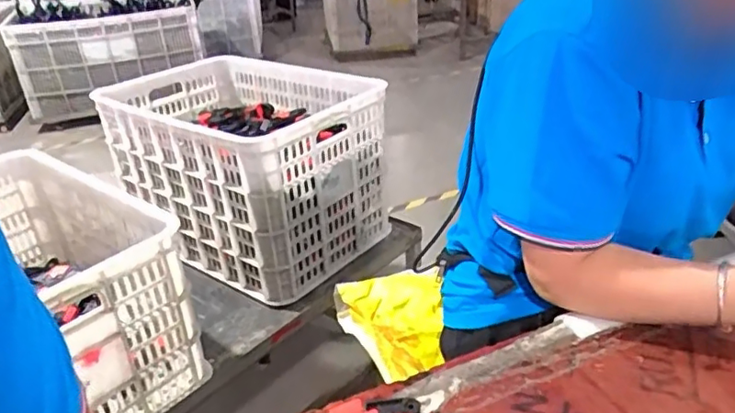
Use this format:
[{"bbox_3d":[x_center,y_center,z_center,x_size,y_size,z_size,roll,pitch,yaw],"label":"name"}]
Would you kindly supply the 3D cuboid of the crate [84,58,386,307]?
[{"bbox_3d":[-0.291,-0.098,1.454,0.585,0.407,0.425,19,36,36],"label":"crate"}]

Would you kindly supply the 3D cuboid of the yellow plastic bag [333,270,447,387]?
[{"bbox_3d":[0.029,0.201,1.028,0.193,0.043,0.253,-2,28,4],"label":"yellow plastic bag"}]

